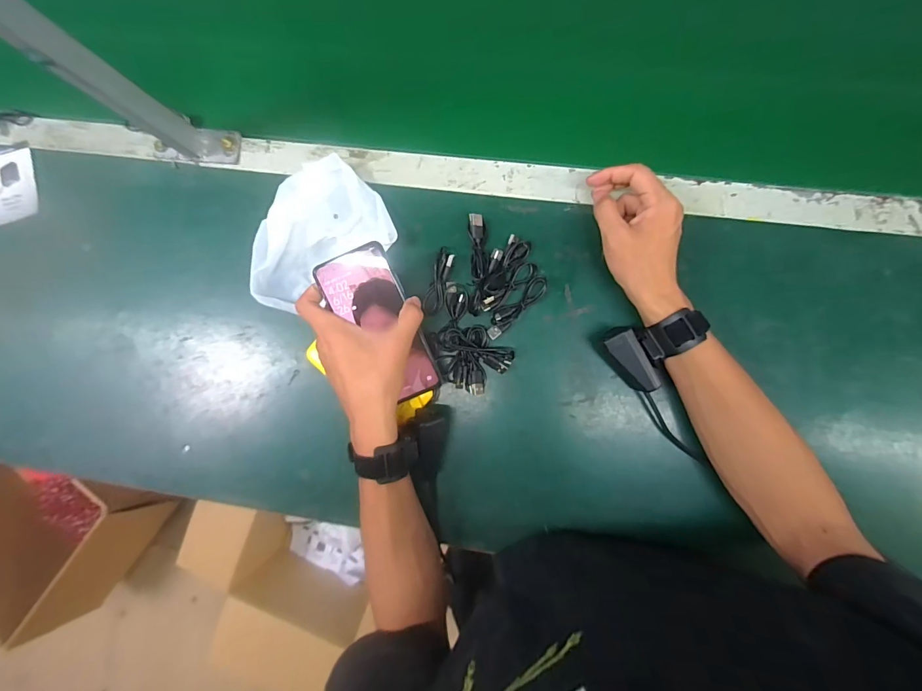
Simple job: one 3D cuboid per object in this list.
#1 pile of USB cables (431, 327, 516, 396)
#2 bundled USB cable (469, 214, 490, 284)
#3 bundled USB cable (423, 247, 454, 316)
[{"bbox_3d":[0.006,0.011,0.449,0.085,0.018,0.070,40,93,3],"label":"pile of USB cables"},{"bbox_3d":[0.020,-0.109,0.454,0.020,0.020,0.077,-4,90,4],"label":"bundled USB cable"},{"bbox_3d":[-0.025,-0.072,0.455,0.023,0.020,0.077,19,92,4],"label":"bundled USB cable"}]

